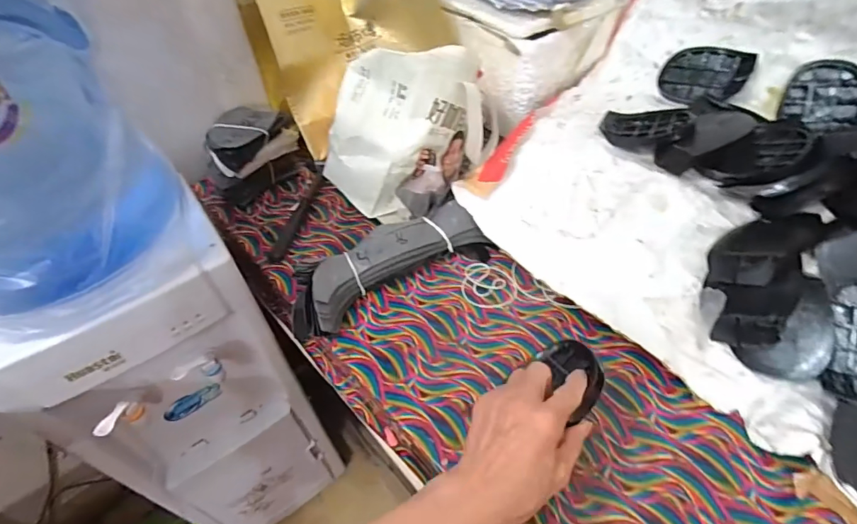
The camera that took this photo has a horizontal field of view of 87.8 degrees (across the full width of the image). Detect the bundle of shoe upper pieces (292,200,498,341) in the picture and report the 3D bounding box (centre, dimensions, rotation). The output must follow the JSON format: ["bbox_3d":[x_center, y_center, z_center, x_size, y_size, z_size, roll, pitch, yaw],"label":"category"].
[{"bbox_3d":[-0.056,0.000,0.588,0.277,0.065,0.097,-27,51,-19],"label":"bundle of shoe upper pieces"}]

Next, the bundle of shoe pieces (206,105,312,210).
[{"bbox_3d":[-0.299,-0.190,0.761,0.158,0.095,0.145,-21,49,-15],"label":"bundle of shoe pieces"}]

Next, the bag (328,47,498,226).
[{"bbox_3d":[-0.010,-0.195,0.663,0.172,0.212,0.245,33,57,29],"label":"bag"}]

